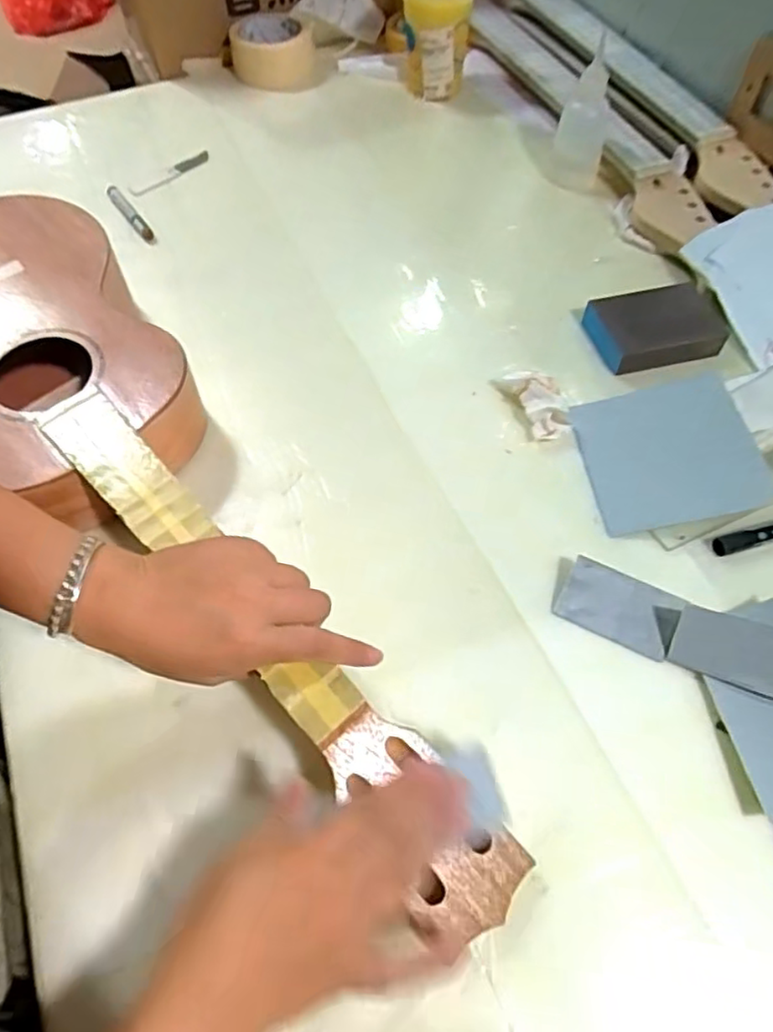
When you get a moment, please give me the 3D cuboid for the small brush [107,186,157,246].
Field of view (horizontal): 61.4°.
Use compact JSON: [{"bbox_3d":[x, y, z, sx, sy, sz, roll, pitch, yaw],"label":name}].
[{"bbox_3d":[-0.261,-0.306,0.667,0.014,0.018,0.098,-32,63,-17],"label":"small brush"}]

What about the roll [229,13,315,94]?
[{"bbox_3d":[-0.142,-0.574,0.806,0.101,0.048,0.101,-1,58,1],"label":"roll"}]

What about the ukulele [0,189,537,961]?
[{"bbox_3d":[-0.171,-0.003,0.431,0.196,0.060,0.645,-37,69,-19],"label":"ukulele"}]

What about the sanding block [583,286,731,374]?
[{"bbox_3d":[0.228,-0.163,0.551,0.105,0.027,0.069,-12,59,-6],"label":"sanding block"}]

